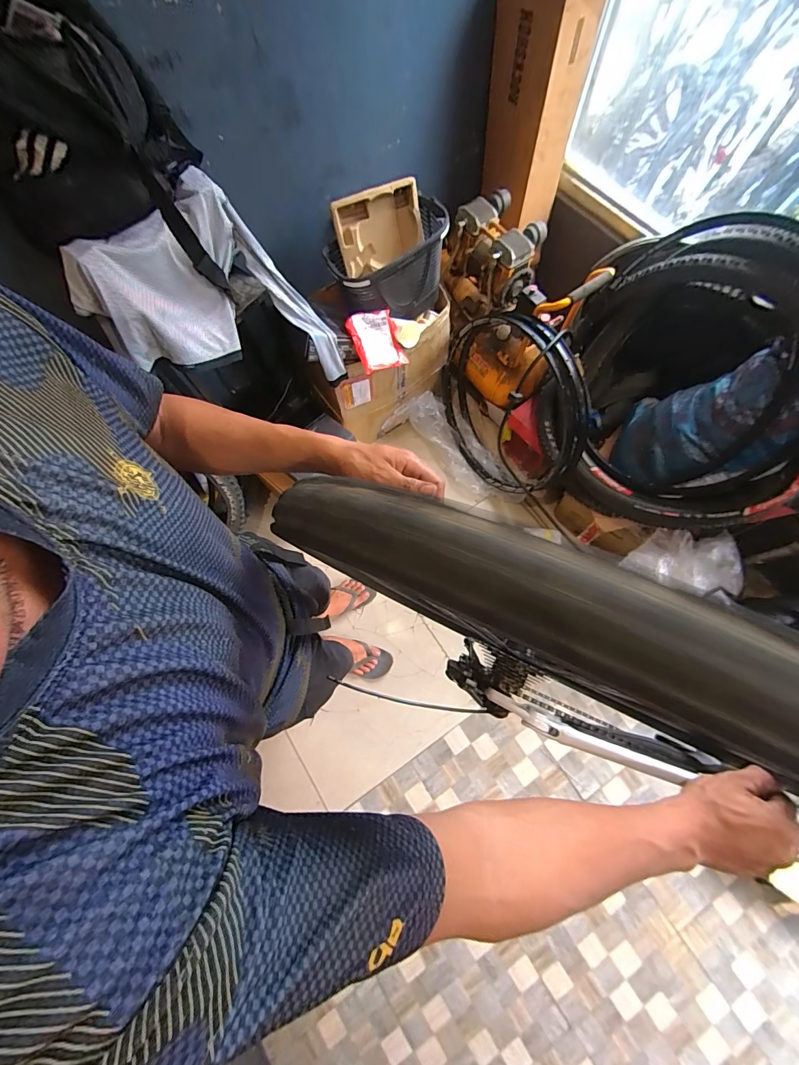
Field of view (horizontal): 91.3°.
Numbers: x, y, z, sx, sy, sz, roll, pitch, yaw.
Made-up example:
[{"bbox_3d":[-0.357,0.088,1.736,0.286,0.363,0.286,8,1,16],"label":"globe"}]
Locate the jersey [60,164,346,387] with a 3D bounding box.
[{"bbox_3d":[-0.424,-0.526,0.925,0.470,0.393,0.216,-23,74,-5],"label":"jersey"}]

